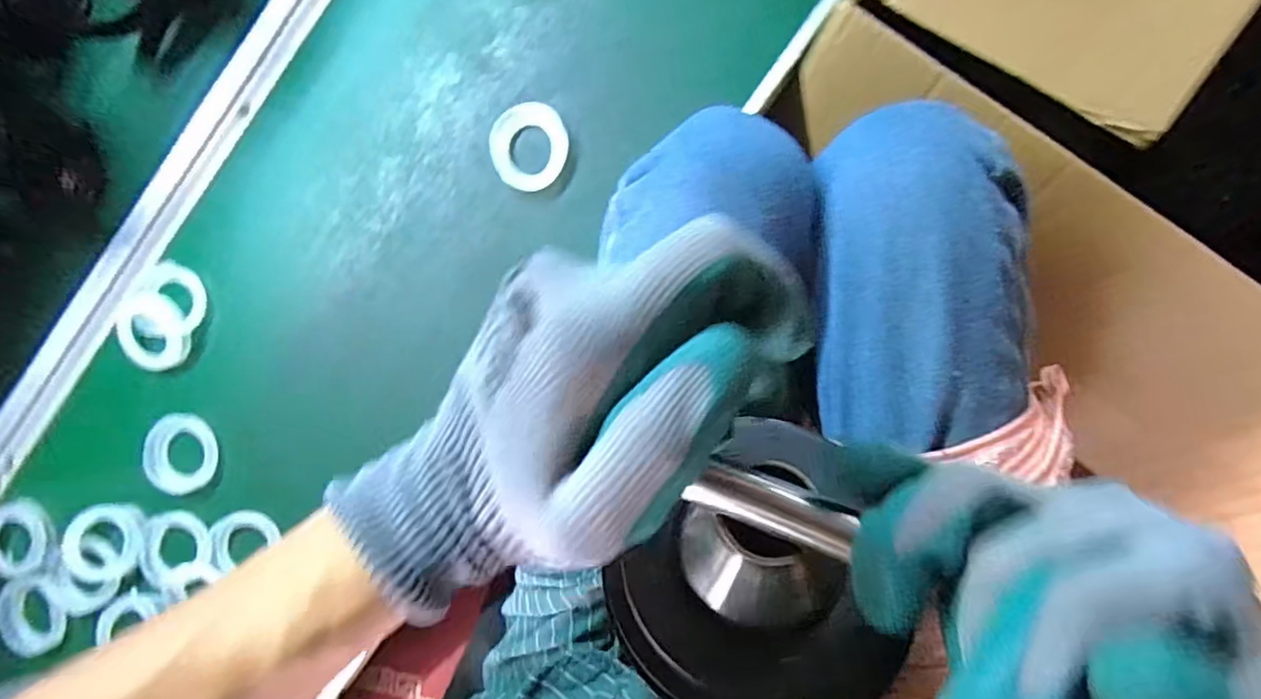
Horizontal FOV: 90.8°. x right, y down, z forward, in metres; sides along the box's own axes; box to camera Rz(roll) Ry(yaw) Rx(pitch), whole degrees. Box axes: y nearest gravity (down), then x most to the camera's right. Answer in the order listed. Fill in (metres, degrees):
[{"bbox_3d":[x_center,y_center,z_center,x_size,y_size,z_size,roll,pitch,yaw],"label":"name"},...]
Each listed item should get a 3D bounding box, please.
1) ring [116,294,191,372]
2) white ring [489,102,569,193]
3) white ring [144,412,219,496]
[{"bbox_3d":[-0.381,-0.014,0.497,0.060,0.011,0.059,0,88,10],"label":"ring"},{"bbox_3d":[-0.075,-0.151,0.462,0.058,0.016,0.057,0,88,10],"label":"white ring"},{"bbox_3d":[-0.358,0.083,0.495,0.054,0.013,0.061,-1,88,10],"label":"white ring"}]

